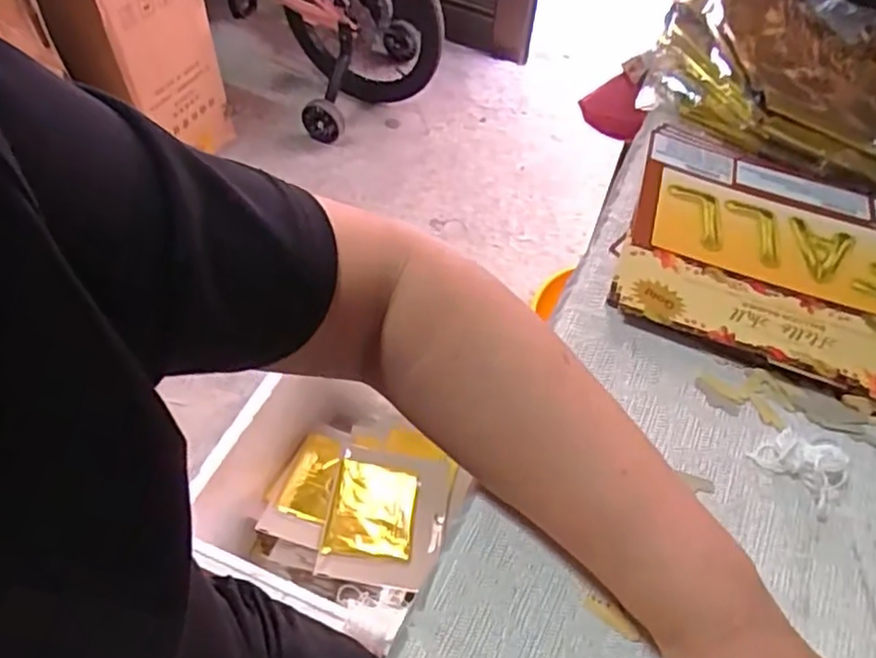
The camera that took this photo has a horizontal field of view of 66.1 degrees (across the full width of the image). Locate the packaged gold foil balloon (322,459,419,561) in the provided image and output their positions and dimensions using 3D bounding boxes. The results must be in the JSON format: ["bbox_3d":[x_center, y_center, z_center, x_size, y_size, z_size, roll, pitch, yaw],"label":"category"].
[{"bbox_3d":[-0.090,0.257,0.951,0.114,0.009,0.137,12,47,-2],"label":"packaged gold foil balloon"}]

